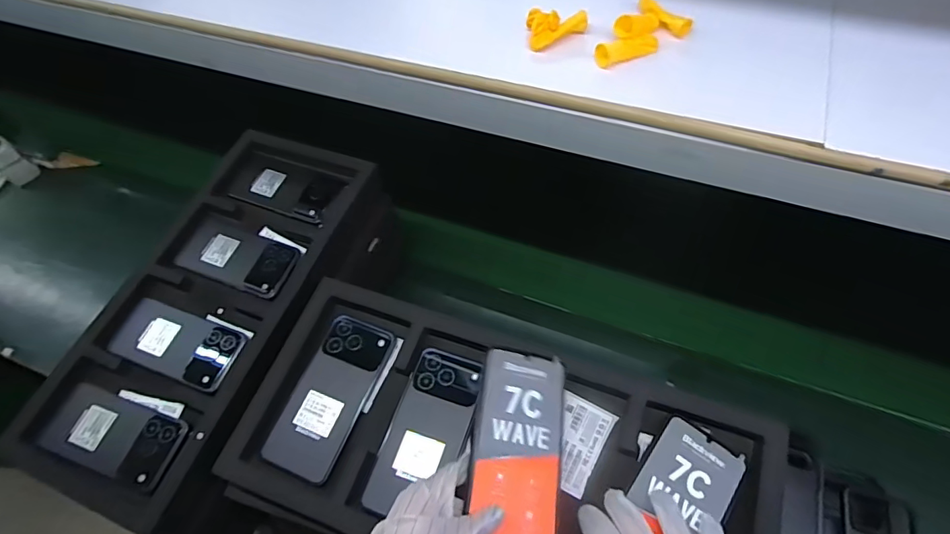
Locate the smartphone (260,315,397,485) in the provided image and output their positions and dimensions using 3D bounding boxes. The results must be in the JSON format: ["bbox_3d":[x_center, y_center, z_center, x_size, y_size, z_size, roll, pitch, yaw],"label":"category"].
[{"bbox_3d":[-0.146,0.129,0.501,0.073,0.013,0.159,18,63,14],"label":"smartphone"}]

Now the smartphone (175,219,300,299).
[{"bbox_3d":[-0.303,-0.013,0.631,0.154,0.012,0.076,18,63,14],"label":"smartphone"}]

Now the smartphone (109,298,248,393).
[{"bbox_3d":[-0.345,0.089,0.577,0.159,0.012,0.077,16,63,13],"label":"smartphone"}]

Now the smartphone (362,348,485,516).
[{"bbox_3d":[-0.045,0.158,0.478,0.071,0.013,0.155,15,62,13],"label":"smartphone"}]

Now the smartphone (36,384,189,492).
[{"bbox_3d":[-0.387,0.180,0.529,0.155,0.015,0.073,17,60,11],"label":"smartphone"}]

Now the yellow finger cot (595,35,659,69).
[{"bbox_3d":[0.137,-0.198,0.444,0.061,0.016,0.016,-20,61,-7],"label":"yellow finger cot"}]

